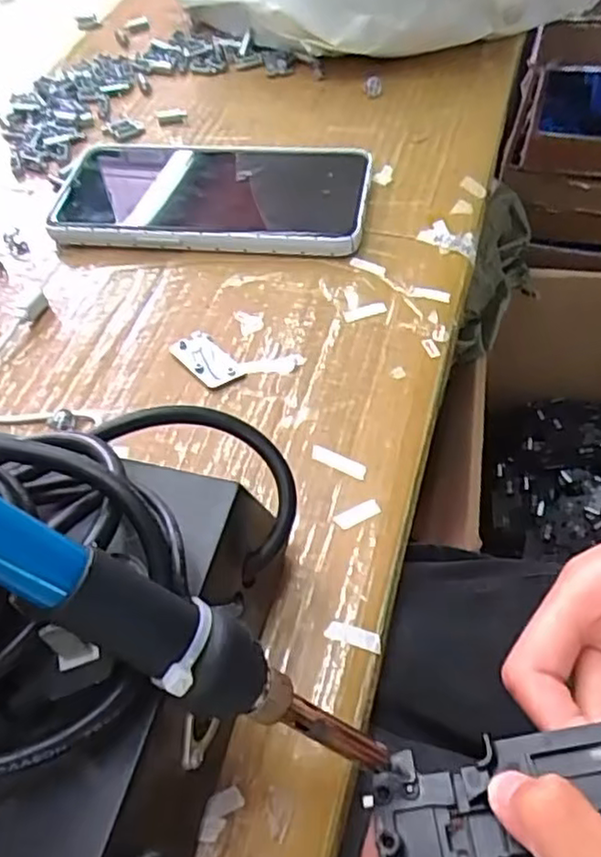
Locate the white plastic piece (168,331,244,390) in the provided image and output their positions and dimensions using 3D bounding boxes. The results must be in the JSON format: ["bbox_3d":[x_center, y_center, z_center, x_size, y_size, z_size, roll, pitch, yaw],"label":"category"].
[{"bbox_3d":[-0.041,-0.031,0.296,0.018,0.004,0.034,-36,59,-20],"label":"white plastic piece"}]

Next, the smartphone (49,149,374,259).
[{"bbox_3d":[-0.048,-0.124,0.359,0.165,0.015,0.077,5,55,9],"label":"smartphone"}]

